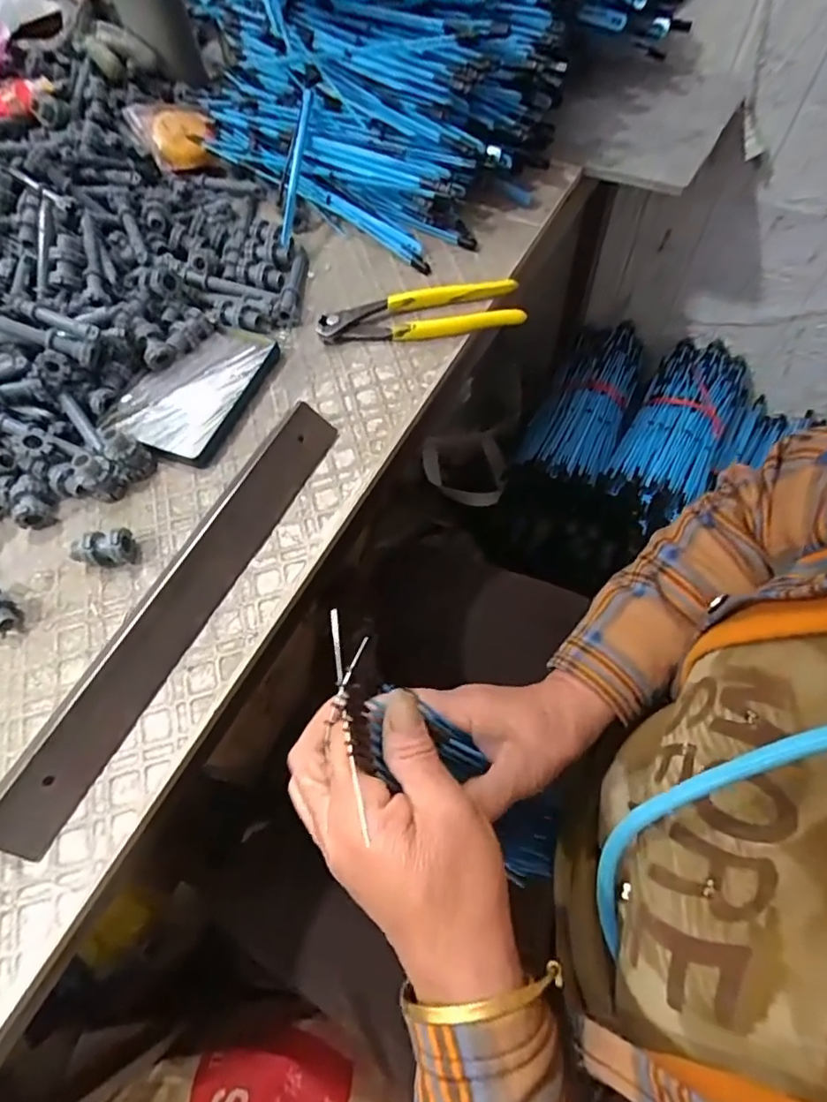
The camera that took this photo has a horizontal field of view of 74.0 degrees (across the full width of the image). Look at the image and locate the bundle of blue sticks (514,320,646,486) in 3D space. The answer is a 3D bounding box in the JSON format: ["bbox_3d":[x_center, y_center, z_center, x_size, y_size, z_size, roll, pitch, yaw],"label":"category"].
[{"bbox_3d":[0.251,-0.218,0.805,0.122,0.073,0.285,21,67,13],"label":"bundle of blue sticks"}]

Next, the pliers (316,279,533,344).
[{"bbox_3d":[0.005,-0.195,0.449,0.162,0.020,0.043,-4,64,1],"label":"pliers"}]

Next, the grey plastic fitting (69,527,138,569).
[{"bbox_3d":[-0.211,-0.002,0.372,0.037,0.022,0.022,-2,64,2],"label":"grey plastic fitting"}]

